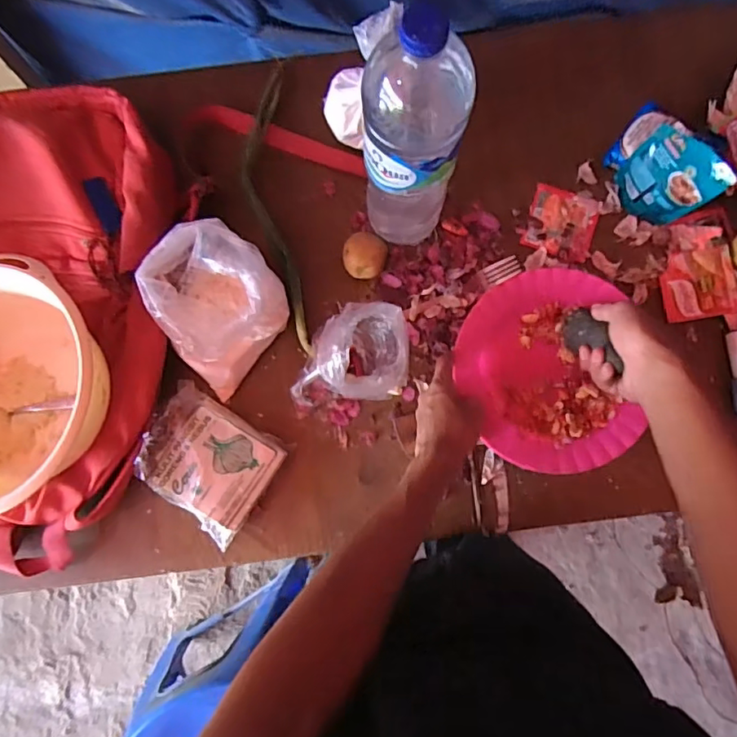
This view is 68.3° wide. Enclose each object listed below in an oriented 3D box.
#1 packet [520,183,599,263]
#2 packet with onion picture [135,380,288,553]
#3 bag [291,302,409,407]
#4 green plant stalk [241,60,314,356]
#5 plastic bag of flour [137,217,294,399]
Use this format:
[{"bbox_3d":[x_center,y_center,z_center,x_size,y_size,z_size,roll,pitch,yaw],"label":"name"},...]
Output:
[{"bbox_3d":[0.233,-0.175,0.652,0.079,0.004,0.083,20,83,2],"label":"packet"},{"bbox_3d":[-0.182,0.106,0.601,0.143,0.058,0.130,32,84,4],"label":"packet with onion picture"},{"bbox_3d":[-0.017,-0.013,0.585,0.118,0.106,0.111,7,83,0],"label":"bag"},{"bbox_3d":[-0.113,-0.191,0.638,0.056,0.023,0.349,-7,83,-1],"label":"green plant stalk"},{"bbox_3d":[-0.167,-0.068,0.580,0.129,0.115,0.140,41,84,4],"label":"plastic bag of flour"}]

